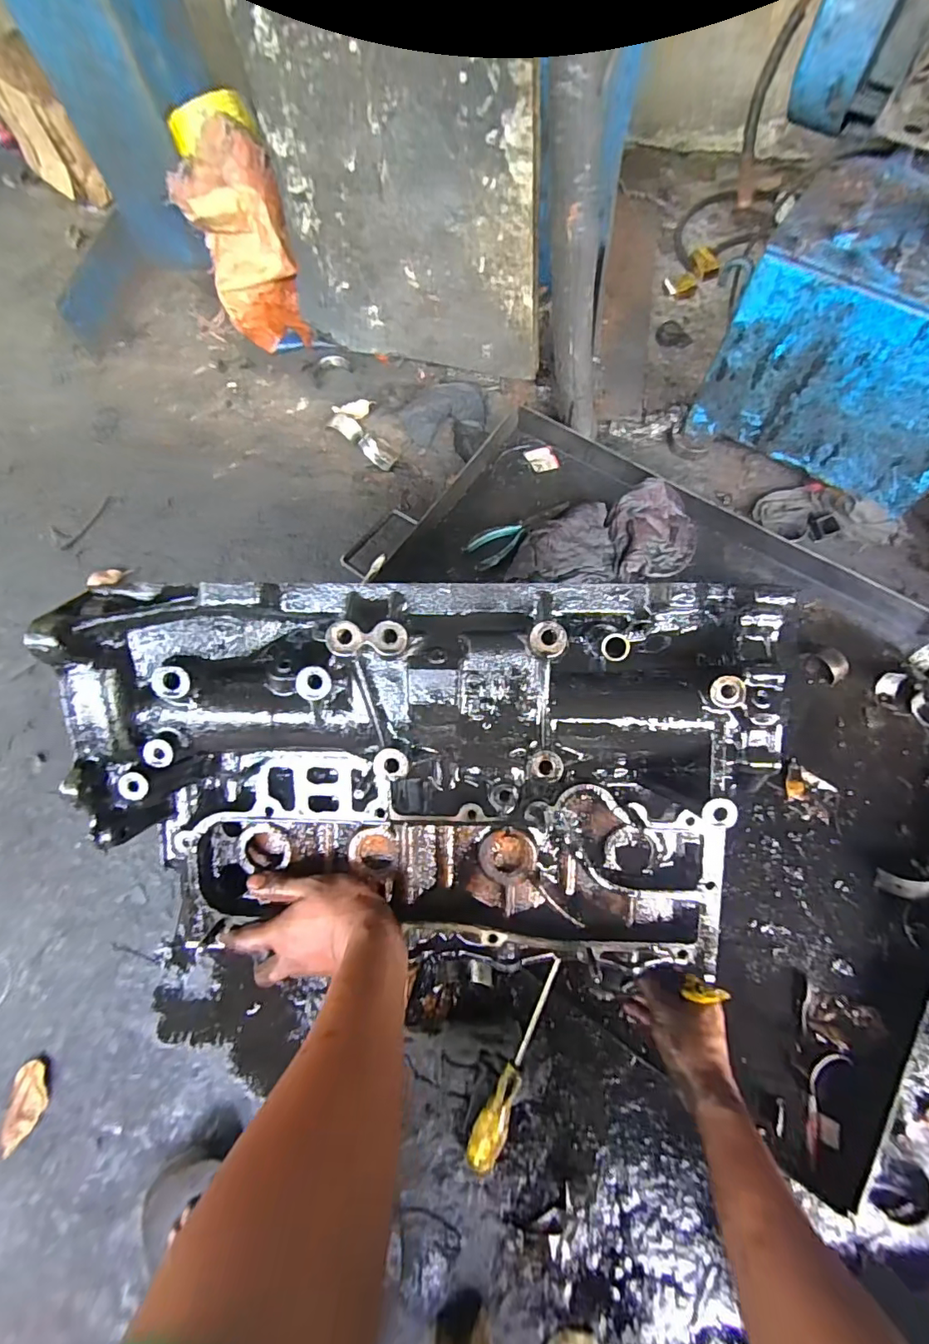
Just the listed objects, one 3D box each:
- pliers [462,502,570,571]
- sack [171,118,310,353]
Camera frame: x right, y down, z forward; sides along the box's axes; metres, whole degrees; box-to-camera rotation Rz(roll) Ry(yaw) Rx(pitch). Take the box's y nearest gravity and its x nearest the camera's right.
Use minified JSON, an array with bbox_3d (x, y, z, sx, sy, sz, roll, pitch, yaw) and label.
[{"bbox_3d":[0.084,-0.223,0.811,0.182,0.017,0.052,-37,75,-10],"label":"pliers"},{"bbox_3d":[-0.405,-0.775,0.957,0.175,0.099,0.349,-14,112,-3],"label":"sack"}]

